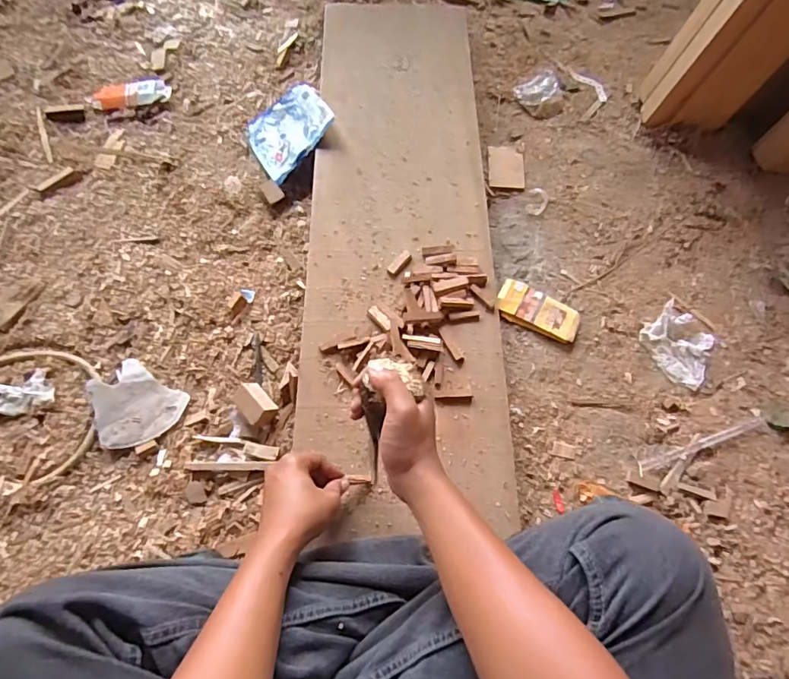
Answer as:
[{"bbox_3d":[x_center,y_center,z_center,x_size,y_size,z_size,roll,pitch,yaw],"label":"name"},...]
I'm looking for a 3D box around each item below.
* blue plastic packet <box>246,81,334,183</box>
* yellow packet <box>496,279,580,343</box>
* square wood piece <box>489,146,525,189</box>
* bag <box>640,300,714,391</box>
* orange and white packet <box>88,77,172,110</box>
[{"bbox_3d":[-0.195,-0.387,0.900,0.155,0.020,0.193,-41,56,10],"label":"blue plastic packet"},{"bbox_3d":[0.214,-0.043,0.746,0.121,0.020,0.063,22,67,10],"label":"yellow packet"},{"bbox_3d":[0.199,-0.307,0.886,0.061,0.005,0.094,4,65,2],"label":"square wood piece"},{"bbox_3d":[0.418,0.006,0.720,0.101,0.030,0.107,-42,71,-17],"label":"bag"},{"bbox_3d":[-0.510,-0.475,0.960,0.150,0.010,0.075,-10,65,-5],"label":"orange and white packet"}]

